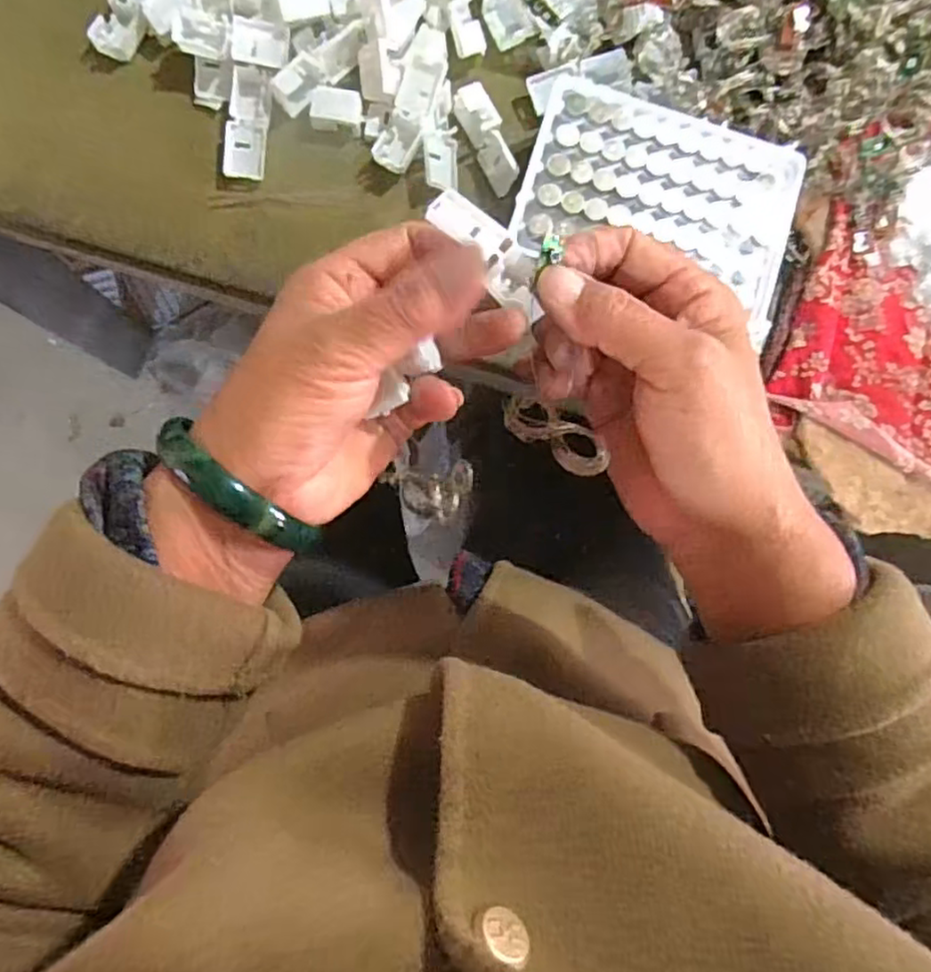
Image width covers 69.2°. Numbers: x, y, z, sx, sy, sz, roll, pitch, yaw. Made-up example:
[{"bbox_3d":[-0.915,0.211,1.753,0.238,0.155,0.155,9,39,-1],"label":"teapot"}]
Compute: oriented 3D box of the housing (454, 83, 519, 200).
[{"bbox_3d":[0.012,-0.177,0.346,0.015,0.017,0.055,-26,86,-4],"label":"housing"}]

